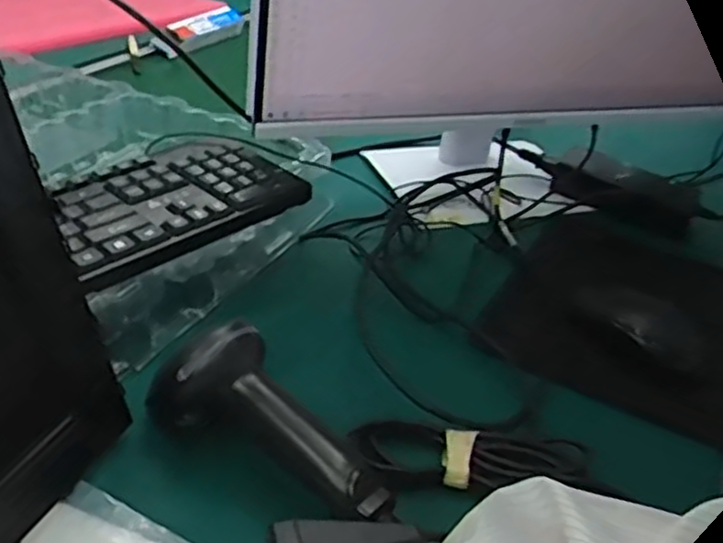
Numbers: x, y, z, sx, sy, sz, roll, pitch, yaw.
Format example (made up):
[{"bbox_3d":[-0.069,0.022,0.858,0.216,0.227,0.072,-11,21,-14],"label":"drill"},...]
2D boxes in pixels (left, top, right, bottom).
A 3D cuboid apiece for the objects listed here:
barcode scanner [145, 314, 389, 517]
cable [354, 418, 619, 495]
[{"bbox_3d":[-0.051,0.087,0.437,0.163,0.065,0.062,22,36,22],"label":"barcode scanner"},{"bbox_3d":[0.069,0.120,0.471,0.146,0.020,0.047,4,34,-4],"label":"cable"}]

